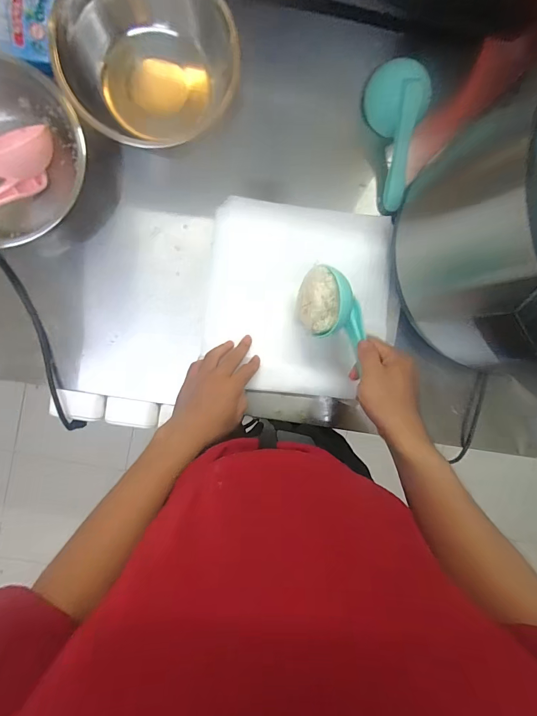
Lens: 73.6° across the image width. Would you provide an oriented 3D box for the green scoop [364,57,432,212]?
[{"bbox_3d":[0.196,-0.329,0.543,0.049,0.085,0.190,-27,118,-42],"label":"green scoop"}]

